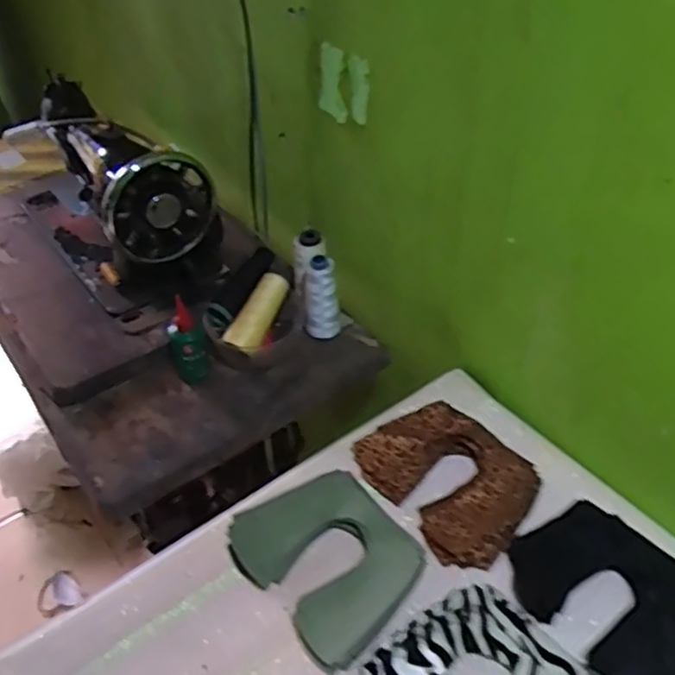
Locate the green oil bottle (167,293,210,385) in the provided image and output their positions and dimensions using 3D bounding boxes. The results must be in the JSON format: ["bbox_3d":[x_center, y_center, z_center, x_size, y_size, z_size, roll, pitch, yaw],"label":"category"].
[{"bbox_3d":[-0.178,0.013,0.826,0.044,0.098,0.031,-16,43,-12],"label":"green oil bottle"}]

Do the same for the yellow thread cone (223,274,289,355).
[{"bbox_3d":[-0.094,-0.035,0.856,0.038,0.043,0.116,18,61,23],"label":"yellow thread cone"}]

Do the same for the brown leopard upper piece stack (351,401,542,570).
[{"bbox_3d":[0.118,0.139,0.708,0.137,0.024,0.171,-30,49,-27],"label":"brown leopard upper piece stack"}]

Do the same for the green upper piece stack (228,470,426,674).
[{"bbox_3d":[-0.006,0.199,0.636,0.137,0.037,0.162,-31,50,-28],"label":"green upper piece stack"}]

